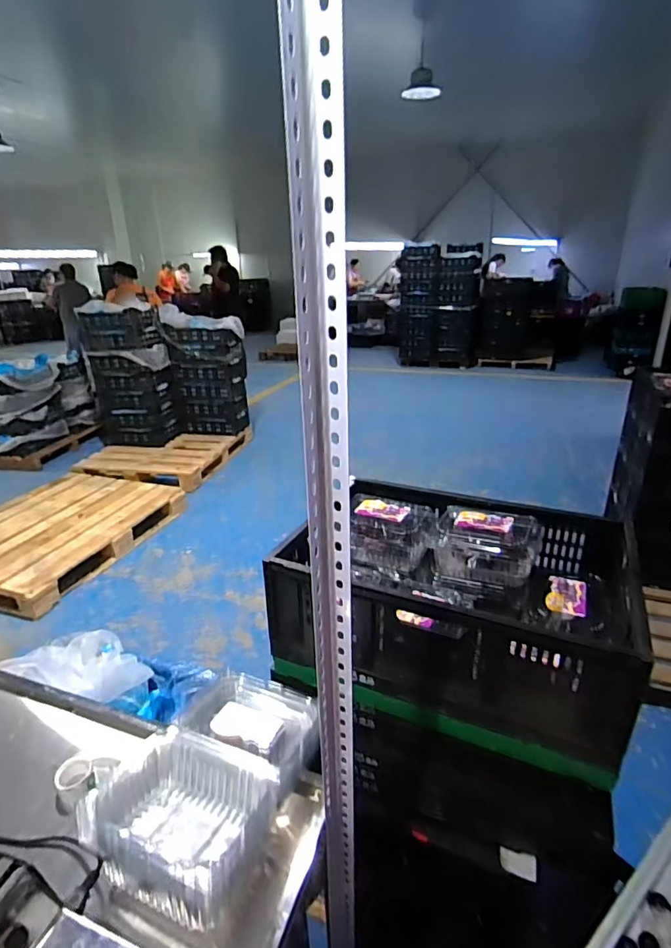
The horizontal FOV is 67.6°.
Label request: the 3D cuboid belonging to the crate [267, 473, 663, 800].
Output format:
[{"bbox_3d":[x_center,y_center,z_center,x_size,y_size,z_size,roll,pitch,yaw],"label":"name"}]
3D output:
[{"bbox_3d":[0.256,0.252,0.987,0.543,0.267,0.405,8,25,22],"label":"crate"}]

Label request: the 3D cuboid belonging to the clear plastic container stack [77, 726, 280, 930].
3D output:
[{"bbox_3d":[-0.197,0.450,0.666,0.206,0.102,0.173,7,25,19],"label":"clear plastic container stack"}]

